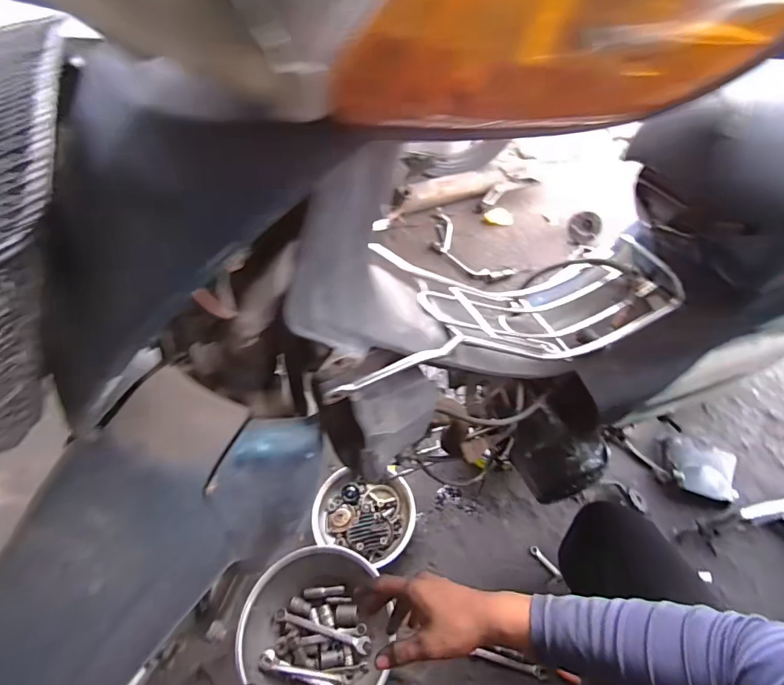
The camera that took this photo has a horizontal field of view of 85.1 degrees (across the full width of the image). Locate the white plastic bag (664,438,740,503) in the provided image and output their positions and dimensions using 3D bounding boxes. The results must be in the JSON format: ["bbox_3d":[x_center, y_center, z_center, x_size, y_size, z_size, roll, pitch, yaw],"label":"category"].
[{"bbox_3d":[0.692,0.281,0.955,0.145,0.044,0.150,10,52,8],"label":"white plastic bag"}]

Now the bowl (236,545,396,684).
[{"bbox_3d":[-0.123,0.489,0.745,0.251,0.111,0.238,17,54,14],"label":"bowl"}]

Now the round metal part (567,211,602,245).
[{"bbox_3d":[0.669,-0.398,1.492,0.105,0.108,0.019,6,22,35],"label":"round metal part"}]

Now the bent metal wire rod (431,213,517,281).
[{"bbox_3d":[0.240,-0.330,1.466,0.130,0.065,0.401,-26,56,-19],"label":"bent metal wire rod"}]

